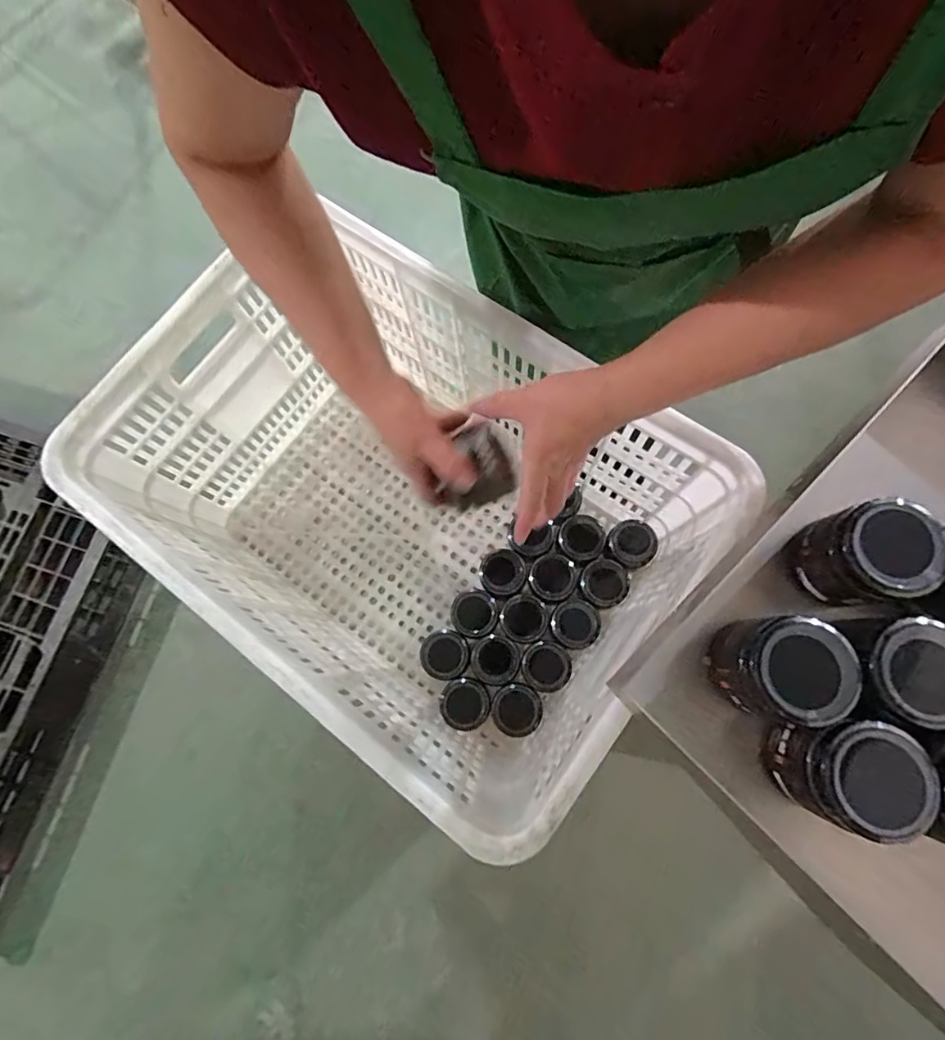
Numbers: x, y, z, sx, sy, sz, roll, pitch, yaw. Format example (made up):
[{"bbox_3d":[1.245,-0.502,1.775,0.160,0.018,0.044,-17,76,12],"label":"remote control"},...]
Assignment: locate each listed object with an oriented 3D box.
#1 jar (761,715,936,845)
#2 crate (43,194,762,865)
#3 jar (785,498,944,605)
[{"bbox_3d":[0.239,0.163,0.335,0.063,0.067,0.065,16,77,8],"label":"jar"},{"bbox_3d":[-0.086,-0.003,0.644,0.596,0.350,0.418,34,80,12],"label":"crate"},{"bbox_3d":[0.274,0.026,0.362,0.062,0.076,0.062,-1,75,4],"label":"jar"}]

